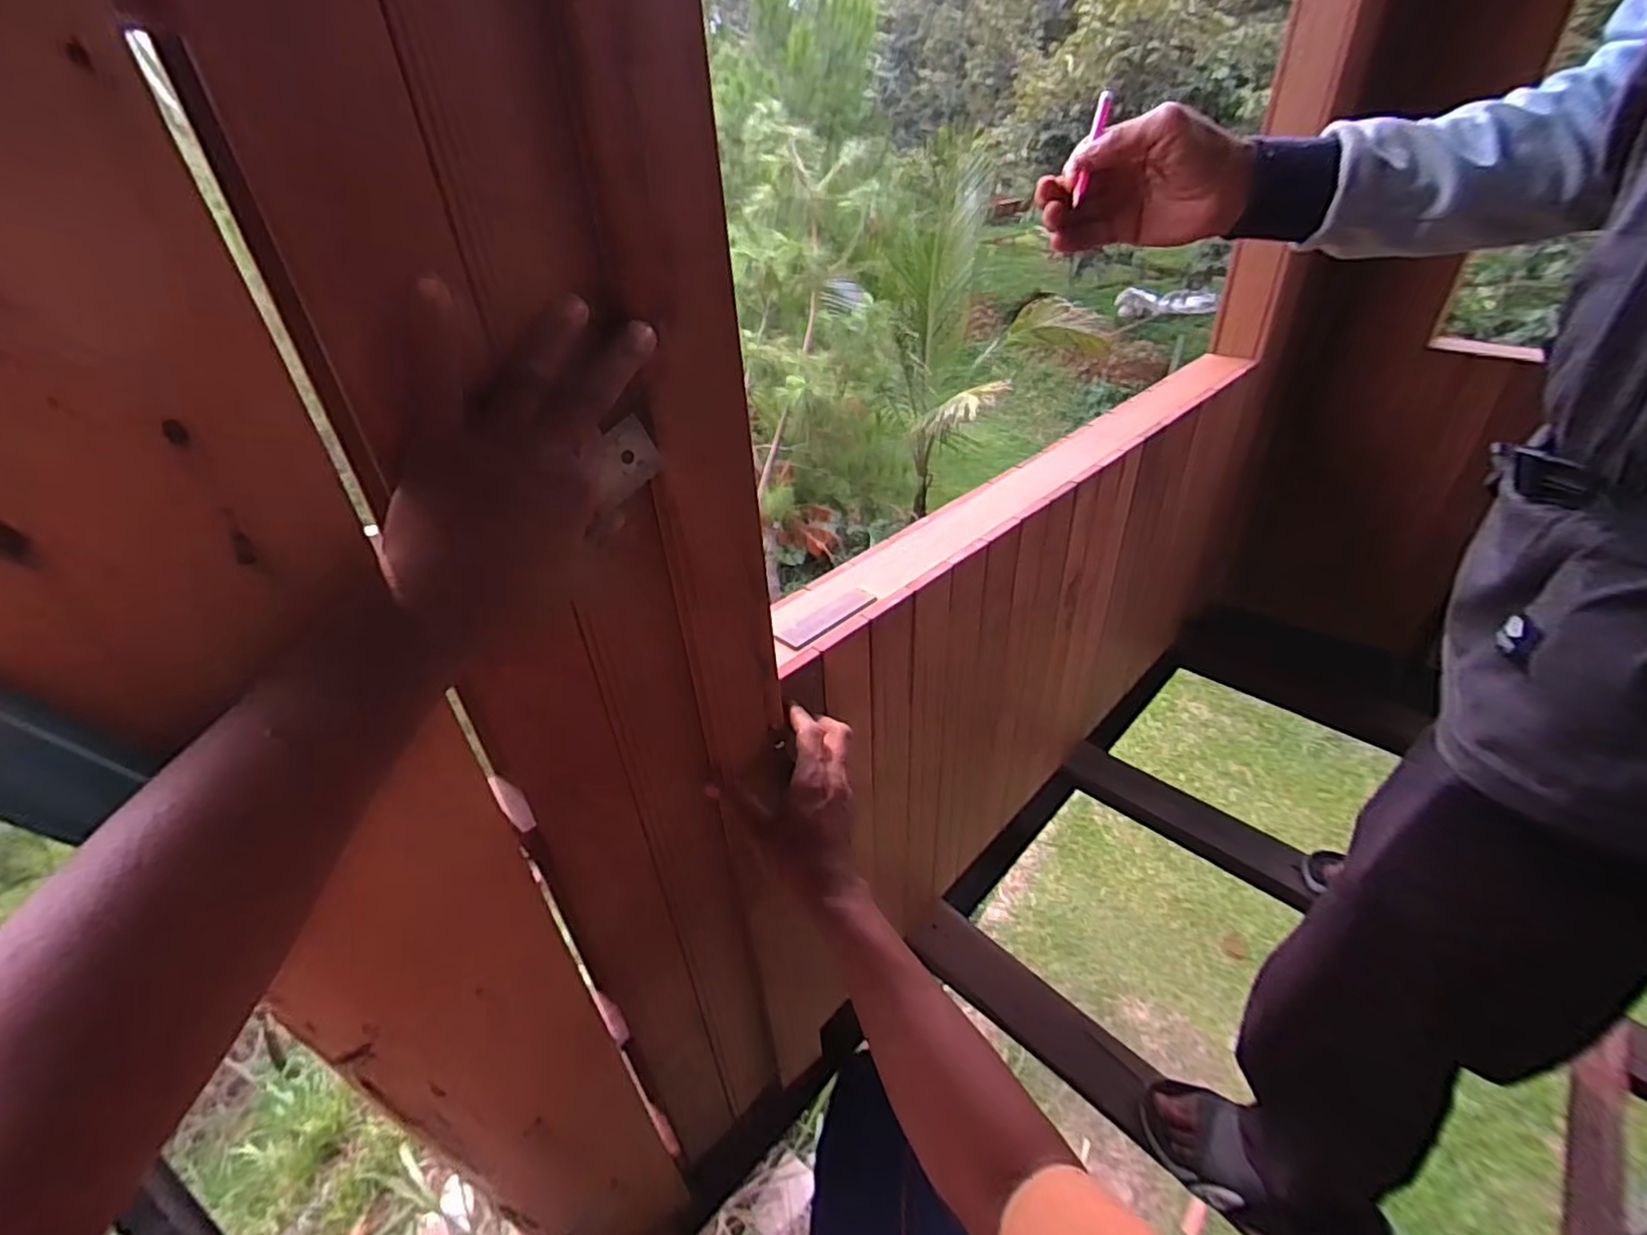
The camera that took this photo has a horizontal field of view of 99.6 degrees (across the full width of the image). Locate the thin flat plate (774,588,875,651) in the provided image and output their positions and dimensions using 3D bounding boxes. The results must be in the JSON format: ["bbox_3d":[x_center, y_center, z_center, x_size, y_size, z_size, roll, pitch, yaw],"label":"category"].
[{"bbox_3d":[0.003,0.000,0.661,0.107,0.011,0.029,-30,43,-33],"label":"thin flat plate"}]

